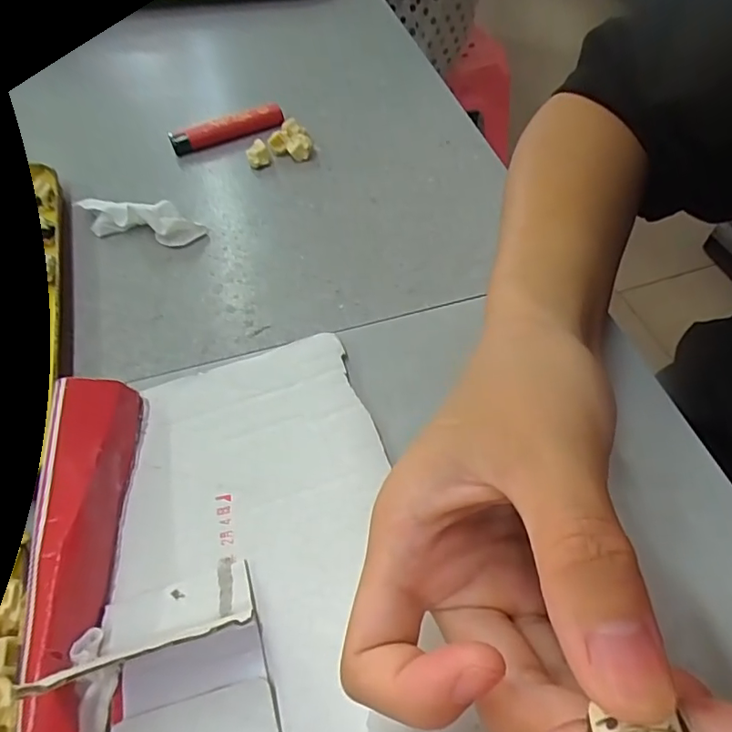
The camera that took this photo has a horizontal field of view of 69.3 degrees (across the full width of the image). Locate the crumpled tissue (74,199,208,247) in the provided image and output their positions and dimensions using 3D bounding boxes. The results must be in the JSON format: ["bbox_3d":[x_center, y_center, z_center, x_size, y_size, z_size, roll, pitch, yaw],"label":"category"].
[{"bbox_3d":[-0.133,-0.090,0.311,0.075,0.022,0.026,9,56,10],"label":"crumpled tissue"}]

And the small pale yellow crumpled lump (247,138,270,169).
[{"bbox_3d":[-0.070,-0.137,0.344,0.013,0.017,0.010,-18,56,-8],"label":"small pale yellow crumpled lump"}]

